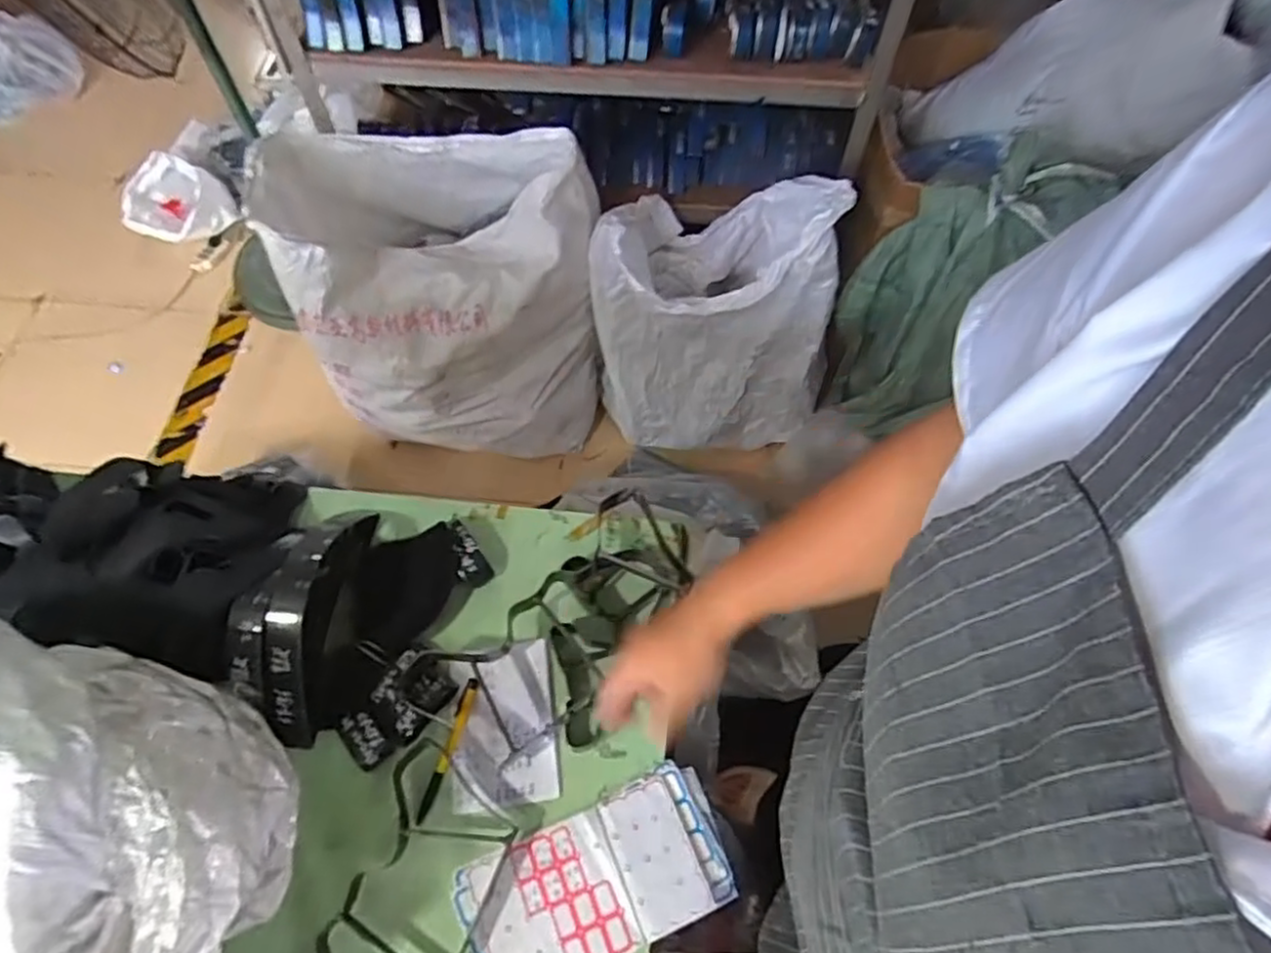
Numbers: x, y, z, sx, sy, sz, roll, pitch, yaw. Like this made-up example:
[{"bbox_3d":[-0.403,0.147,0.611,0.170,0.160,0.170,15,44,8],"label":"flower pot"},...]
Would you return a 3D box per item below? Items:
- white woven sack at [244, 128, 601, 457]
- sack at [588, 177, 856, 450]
[{"bbox_3d":[-0.370,-0.354,1.532,0.590,0.648,0.380,-8,62,-3],"label":"white woven sack"},{"bbox_3d":[0.165,-0.346,1.508,0.498,0.572,0.320,-2,61,0],"label":"sack"}]

